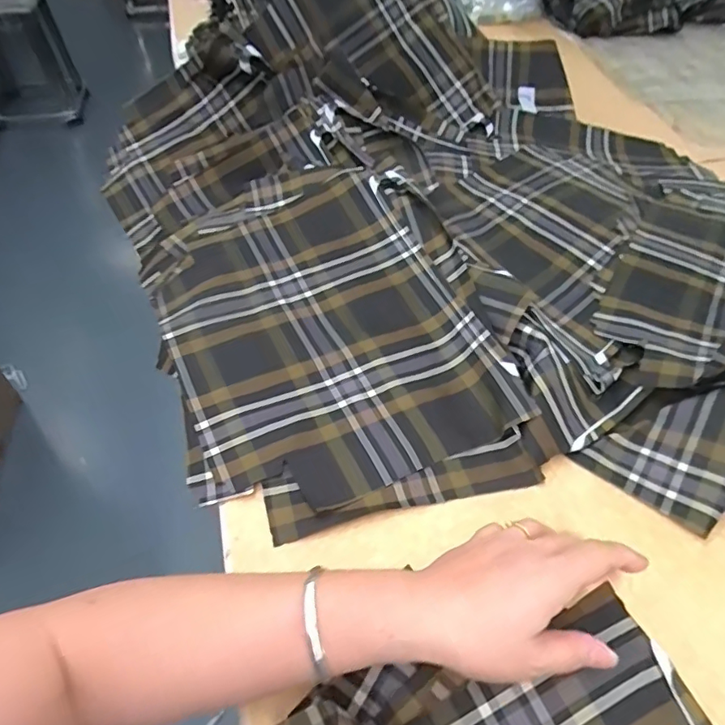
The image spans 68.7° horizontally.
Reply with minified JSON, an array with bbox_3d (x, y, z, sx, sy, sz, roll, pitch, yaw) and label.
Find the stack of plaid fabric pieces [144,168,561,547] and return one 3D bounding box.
[{"bbox_3d":[-0.039,-0.045,0.518,0.302,0.041,0.419,-19,55,-15],"label":"stack of plaid fabric pieces"}]

